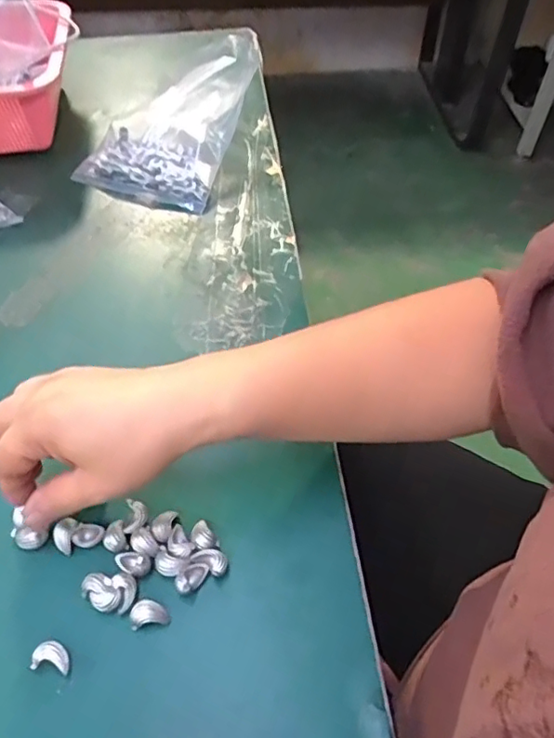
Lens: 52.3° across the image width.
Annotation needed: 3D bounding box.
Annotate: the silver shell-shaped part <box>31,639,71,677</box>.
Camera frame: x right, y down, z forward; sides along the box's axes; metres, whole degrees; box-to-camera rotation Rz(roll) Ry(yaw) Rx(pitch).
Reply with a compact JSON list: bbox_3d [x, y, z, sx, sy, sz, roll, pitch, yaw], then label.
[{"bbox_3d":[-0.113,0.145,0.285,0.018,0.009,0.013,7,52,6],"label":"silver shell-shaped part"}]

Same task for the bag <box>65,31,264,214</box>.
[{"bbox_3d":[-0.106,-0.254,0.562,0.137,0.081,0.180,16,53,14],"label":"bag"}]

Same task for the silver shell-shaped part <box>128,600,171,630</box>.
[{"bbox_3d":[-0.067,0.129,0.297,0.019,0.008,0.012,-8,52,-5],"label":"silver shell-shaped part"}]

